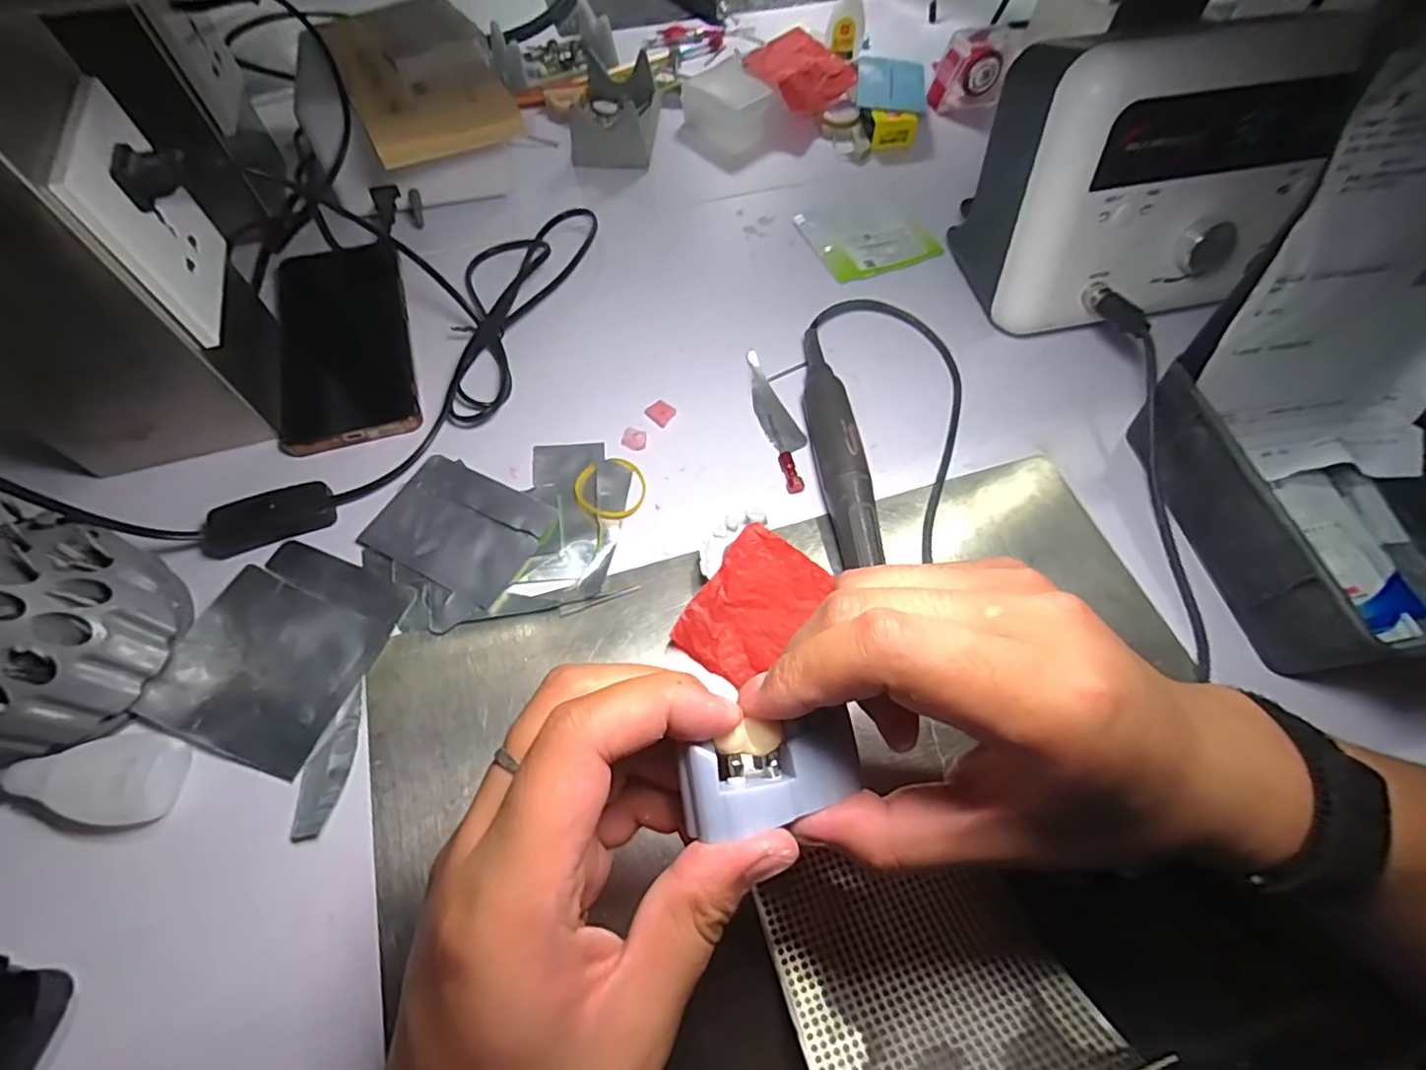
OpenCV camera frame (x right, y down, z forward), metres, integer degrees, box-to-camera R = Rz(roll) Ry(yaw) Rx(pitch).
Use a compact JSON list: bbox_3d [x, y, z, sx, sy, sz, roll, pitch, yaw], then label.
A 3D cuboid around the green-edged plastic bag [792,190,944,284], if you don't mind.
[{"bbox_3d":[0.120,-0.235,0.471,0.096,0.006,0.089,-19,64,-11],"label":"green-edged plastic bag"}]

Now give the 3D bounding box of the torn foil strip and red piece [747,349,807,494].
[{"bbox_3d":[0.041,-0.073,0.377,0.022,0.008,0.104,-14,63,-9],"label":"torn foil strip and red piece"}]

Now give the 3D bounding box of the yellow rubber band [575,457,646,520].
[{"bbox_3d":[-0.059,-0.027,0.351,0.040,0.004,0.041,1,62,-1],"label":"yellow rubber band"}]

